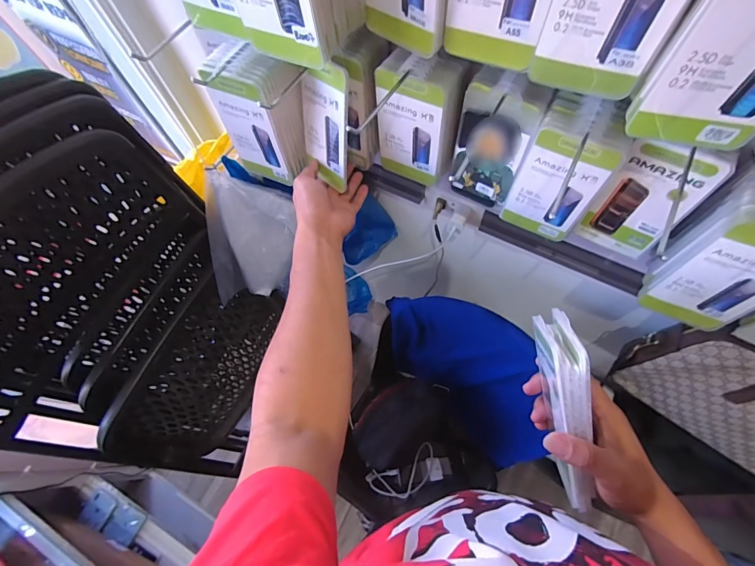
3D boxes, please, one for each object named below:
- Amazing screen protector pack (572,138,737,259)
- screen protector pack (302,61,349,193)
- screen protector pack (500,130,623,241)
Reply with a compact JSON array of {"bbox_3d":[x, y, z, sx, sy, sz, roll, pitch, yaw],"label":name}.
[{"bbox_3d":[0.303,-0.089,0.435,0.086,0.171,0.019,23,70,12],"label":"Amazing screen protector pack"},{"bbox_3d":[-0.070,-0.207,0.500,0.007,0.158,0.085,-36,61,-29],"label":"screen protector pack"},{"bbox_3d":[0.206,-0.107,0.444,0.091,0.163,0.020,23,70,12],"label":"screen protector pack"}]

